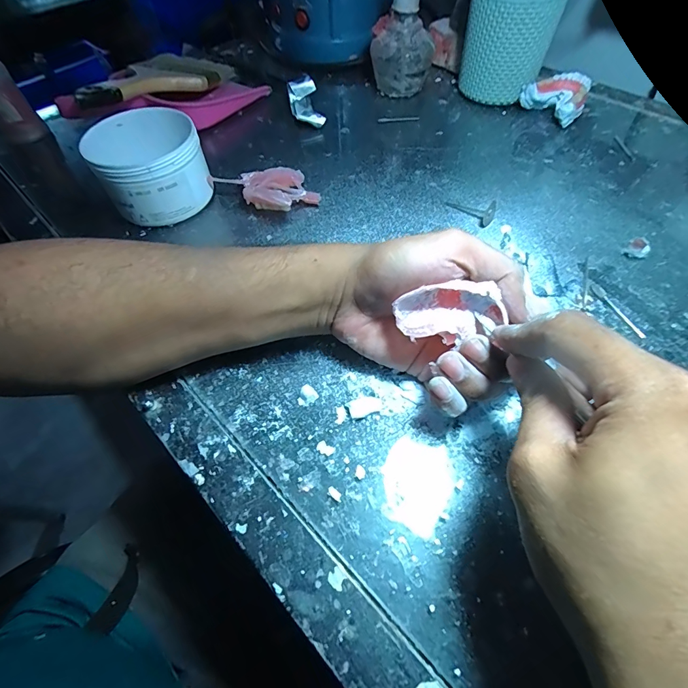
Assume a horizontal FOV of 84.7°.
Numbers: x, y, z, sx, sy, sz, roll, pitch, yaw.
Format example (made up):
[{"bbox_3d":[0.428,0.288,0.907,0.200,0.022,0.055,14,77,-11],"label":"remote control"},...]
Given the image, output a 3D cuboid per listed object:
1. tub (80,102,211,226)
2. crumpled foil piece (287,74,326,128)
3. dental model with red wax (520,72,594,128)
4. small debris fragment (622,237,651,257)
[{"bbox_3d":[-0.174,-0.158,0.342,0.087,0.068,0.094,-1,57,2],"label":"tub"},{"bbox_3d":[-0.044,-0.275,0.431,0.032,0.026,0.068,-12,58,-6],"label":"crumpled foil piece"},{"bbox_3d":[0.239,-0.274,0.422,0.053,0.034,0.063,-36,63,-19],"label":"dental model with red wax"},{"bbox_3d":[0.239,-0.078,0.307,0.016,0.006,0.021,33,64,21],"label":"small debris fragment"}]

